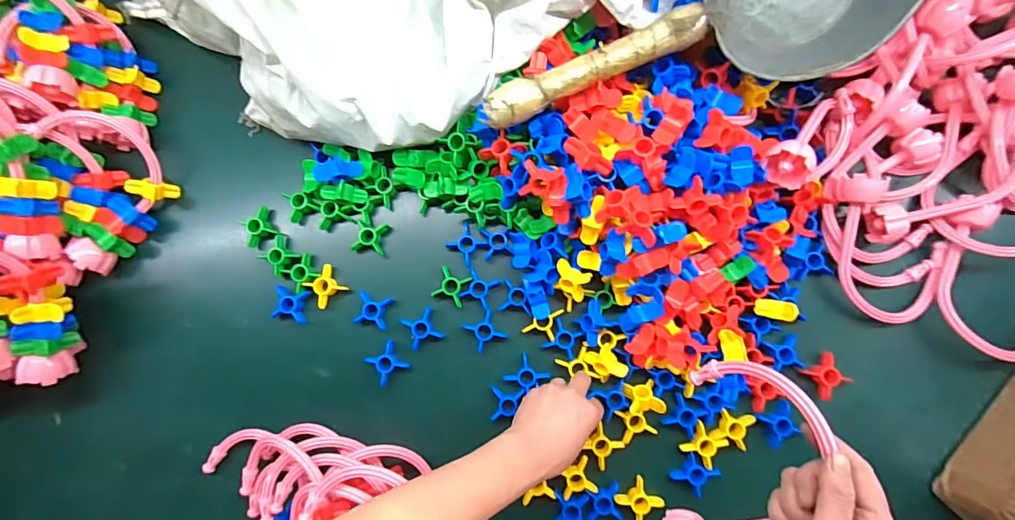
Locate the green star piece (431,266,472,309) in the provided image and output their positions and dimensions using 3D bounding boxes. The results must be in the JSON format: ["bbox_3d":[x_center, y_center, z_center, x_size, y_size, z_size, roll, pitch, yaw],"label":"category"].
[{"bbox_3d":[-0.070,0.035,0.563,0.040,0.021,0.040,23,86,6],"label":"green star piece"}]

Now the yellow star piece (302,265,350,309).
[{"bbox_3d":[-0.233,0.034,0.568,0.040,0.018,0.039,-40,83,-1],"label":"yellow star piece"}]

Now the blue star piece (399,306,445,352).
[{"bbox_3d":[-0.107,0.086,0.560,0.043,0.020,0.042,-22,83,1],"label":"blue star piece"}]

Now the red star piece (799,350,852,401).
[{"bbox_3d":[0.384,0.139,0.533,0.041,0.016,0.040,-35,83,-2],"label":"red star piece"}]

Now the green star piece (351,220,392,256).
[{"bbox_3d":[-0.179,-0.030,0.577,0.043,0.034,0.041,9,84,4],"label":"green star piece"}]

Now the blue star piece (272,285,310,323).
[{"bbox_3d":[-0.275,0.058,0.566,0.039,0.023,0.041,8,84,4],"label":"blue star piece"}]

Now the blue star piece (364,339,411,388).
[{"bbox_3d":[-0.151,0.130,0.556,0.042,0.020,0.042,-33,83,-1],"label":"blue star piece"}]

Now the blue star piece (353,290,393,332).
[{"bbox_3d":[-0.170,0.064,0.562,0.040,0.019,0.041,14,85,5],"label":"blue star piece"}]

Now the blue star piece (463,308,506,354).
[{"bbox_3d":[-0.028,0.089,0.555,0.040,0.018,0.040,-32,83,-1],"label":"blue star piece"}]

